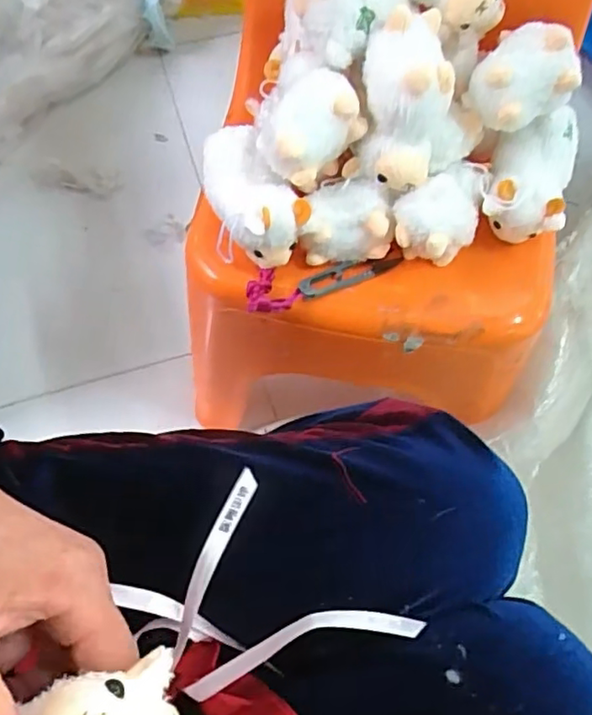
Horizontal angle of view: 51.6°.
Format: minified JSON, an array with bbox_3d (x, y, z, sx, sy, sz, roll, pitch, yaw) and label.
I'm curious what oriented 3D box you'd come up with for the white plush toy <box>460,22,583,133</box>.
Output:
[{"bbox_3d":[0.178,-0.218,0.483,0.067,0.053,0.061,0,66,0],"label":"white plush toy"}]

